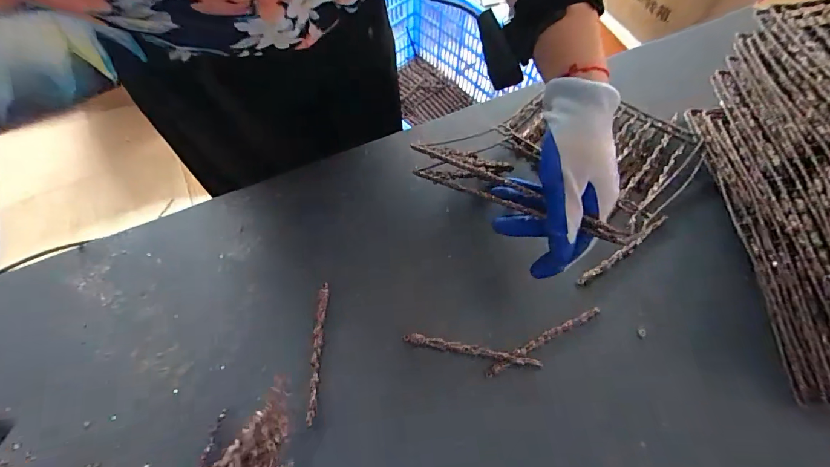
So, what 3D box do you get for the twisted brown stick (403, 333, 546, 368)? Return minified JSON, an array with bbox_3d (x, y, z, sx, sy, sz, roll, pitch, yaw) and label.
[{"bbox_3d":[0.062,0.129,0.443,0.150,0.013,0.012,11,67,4],"label":"twisted brown stick"}]

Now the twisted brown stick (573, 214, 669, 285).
[{"bbox_3d":[0.261,0.022,0.496,0.150,0.017,0.014,-32,70,-13],"label":"twisted brown stick"}]

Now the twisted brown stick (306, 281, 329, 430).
[{"bbox_3d":[-0.110,0.130,0.445,0.012,0.007,0.149,1,66,0],"label":"twisted brown stick"}]

